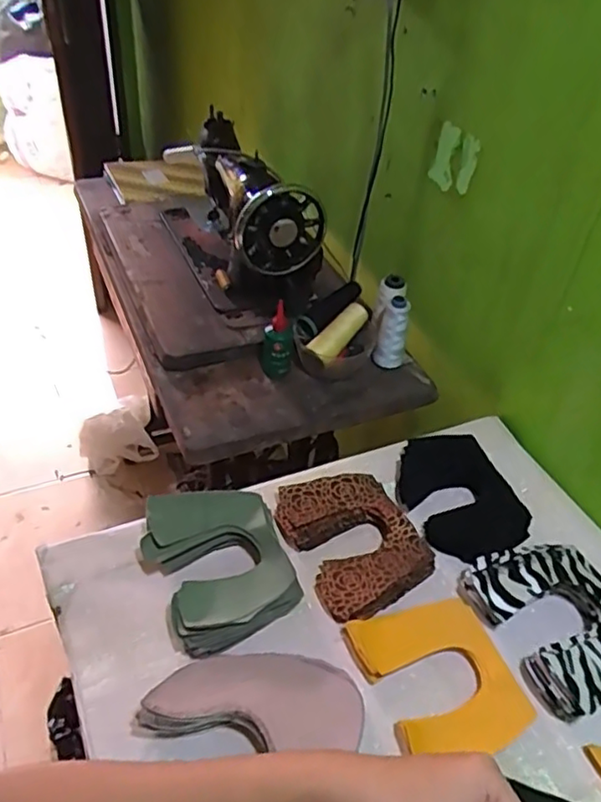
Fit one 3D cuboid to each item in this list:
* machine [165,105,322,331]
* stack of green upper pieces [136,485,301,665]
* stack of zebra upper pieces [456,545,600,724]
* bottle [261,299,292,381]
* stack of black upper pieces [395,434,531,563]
[{"bbox_3d":[-0.098,-0.318,1.061,0.165,0.202,0.442,-12,45,-19],"label":"machine"},{"bbox_3d":[-0.081,0.169,0.658,0.136,0.057,0.165,-17,47,-24],"label":"stack of green upper pieces"},{"bbox_3d":[0.258,0.217,0.635,0.126,0.055,0.160,-15,46,-22],"label":"stack of zebra upper pieces"},{"bbox_3d":[-0.032,-0.084,0.912,0.046,0.095,0.047,3,42,-3],"label":"bottle"},{"bbox_3d":[0.188,0.111,0.759,0.121,0.036,0.173,-14,46,-21],"label":"stack of black upper pieces"}]

